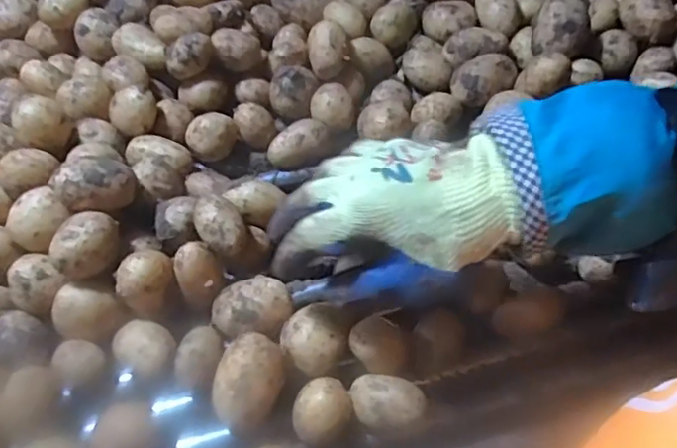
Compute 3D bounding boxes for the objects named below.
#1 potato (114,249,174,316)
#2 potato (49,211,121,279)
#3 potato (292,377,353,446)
[{"bbox_3d":[-0.137,0.042,0.428,0.040,0.032,0.034,-20,58,-17],"label":"potato"},{"bbox_3d":[-0.180,0.018,0.432,0.046,0.042,0.041,-20,58,-17],"label":"potato"},{"bbox_3d":[-0.011,0.123,0.399,0.037,0.034,0.040,2,55,-3],"label":"potato"}]

